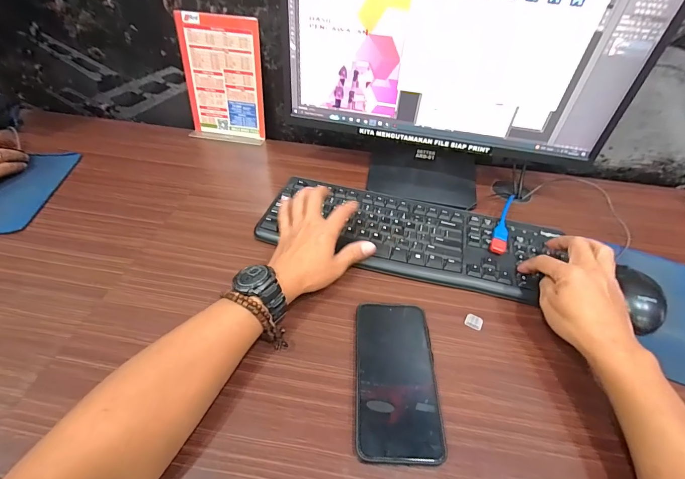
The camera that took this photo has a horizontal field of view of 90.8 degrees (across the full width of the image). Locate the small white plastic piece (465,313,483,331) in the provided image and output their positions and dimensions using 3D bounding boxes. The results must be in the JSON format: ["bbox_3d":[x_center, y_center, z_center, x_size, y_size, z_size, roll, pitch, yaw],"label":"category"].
[{"bbox_3d":[0.156,0.097,0.400,0.020,0.004,0.017,22,50,16],"label":"small white plastic piece"}]

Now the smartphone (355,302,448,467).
[{"bbox_3d":[0.054,0.138,0.346,0.080,0.015,0.157,3,47,0],"label":"smartphone"}]

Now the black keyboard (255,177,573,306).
[{"bbox_3d":[0.087,-0.012,0.493,0.393,0.020,0.154,14,48,11],"label":"black keyboard"}]

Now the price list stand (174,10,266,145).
[{"bbox_3d":[-0.227,-0.294,0.643,0.149,0.208,0.056,10,45,5],"label":"price list stand"}]

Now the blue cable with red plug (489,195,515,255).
[{"bbox_3d":[0.240,-0.026,0.499,0.021,0.014,0.130,22,50,16],"label":"blue cable with red plug"}]

